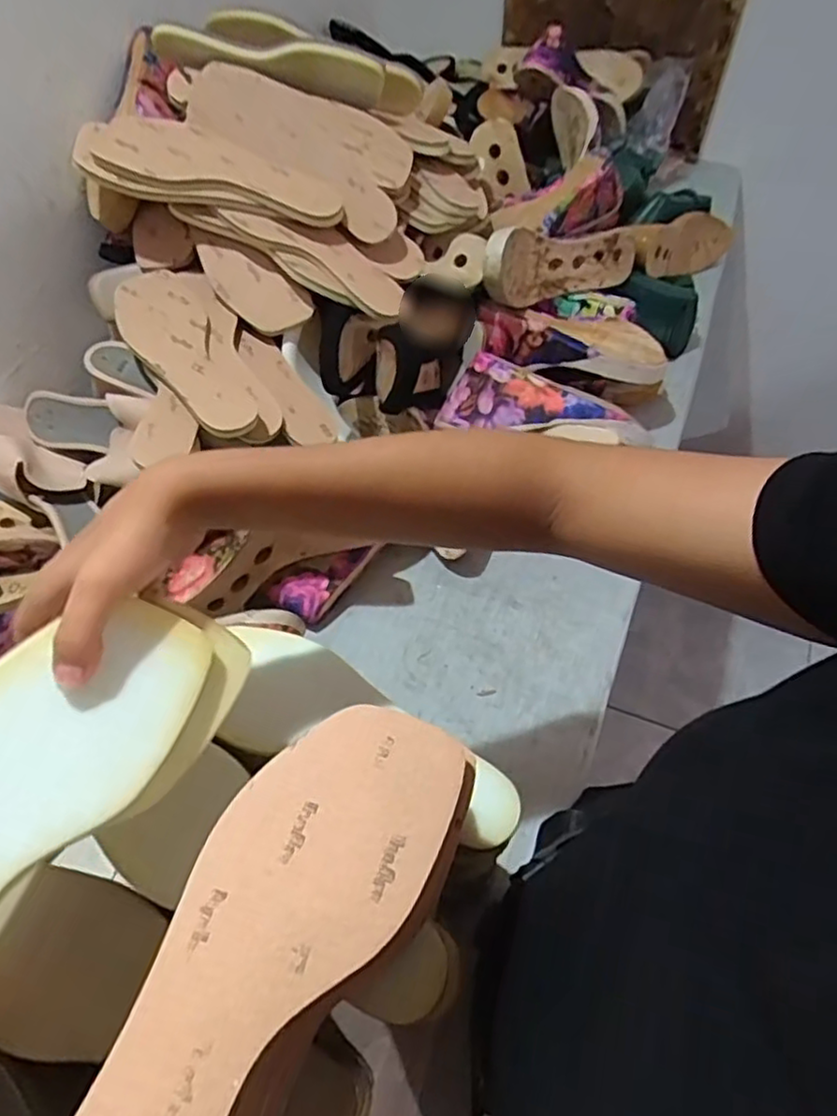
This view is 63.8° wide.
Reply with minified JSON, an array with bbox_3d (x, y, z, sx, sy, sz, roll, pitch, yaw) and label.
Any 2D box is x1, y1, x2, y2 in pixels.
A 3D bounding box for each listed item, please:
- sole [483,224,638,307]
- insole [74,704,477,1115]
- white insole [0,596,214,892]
[{"bbox_3d":[0.164,-0.336,0.775,0.242,0.079,0.048,-17,54,-28],"label":"sole"},{"bbox_3d":[-0.065,0.157,0.251,0.087,0.010,0.236,27,60,20],"label":"insole"},{"bbox_3d":[-0.179,0.110,0.272,0.080,0.009,0.231,41,60,-10],"label":"white insole"}]

